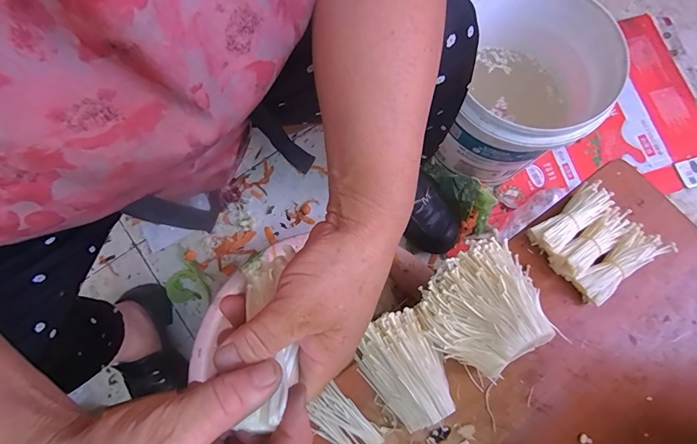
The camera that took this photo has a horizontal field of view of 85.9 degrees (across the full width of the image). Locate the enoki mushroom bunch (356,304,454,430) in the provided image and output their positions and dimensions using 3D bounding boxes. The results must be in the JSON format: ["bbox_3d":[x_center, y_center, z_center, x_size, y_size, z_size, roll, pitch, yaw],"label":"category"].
[{"bbox_3d":[0.056,0.154,0.391,0.077,0.058,0.109,-29,78,-7],"label":"enoki mushroom bunch"}]

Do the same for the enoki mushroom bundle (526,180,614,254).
[{"bbox_3d":[0.270,-0.004,0.457,0.103,0.036,0.038,-37,79,-8],"label":"enoki mushroom bundle"}]

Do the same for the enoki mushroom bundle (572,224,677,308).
[{"bbox_3d":[0.314,0.050,0.438,0.108,0.035,0.040,-35,79,-8],"label":"enoki mushroom bundle"}]

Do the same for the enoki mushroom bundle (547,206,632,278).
[{"bbox_3d":[0.290,0.024,0.447,0.106,0.037,0.034,-34,79,-8],"label":"enoki mushroom bundle"}]

